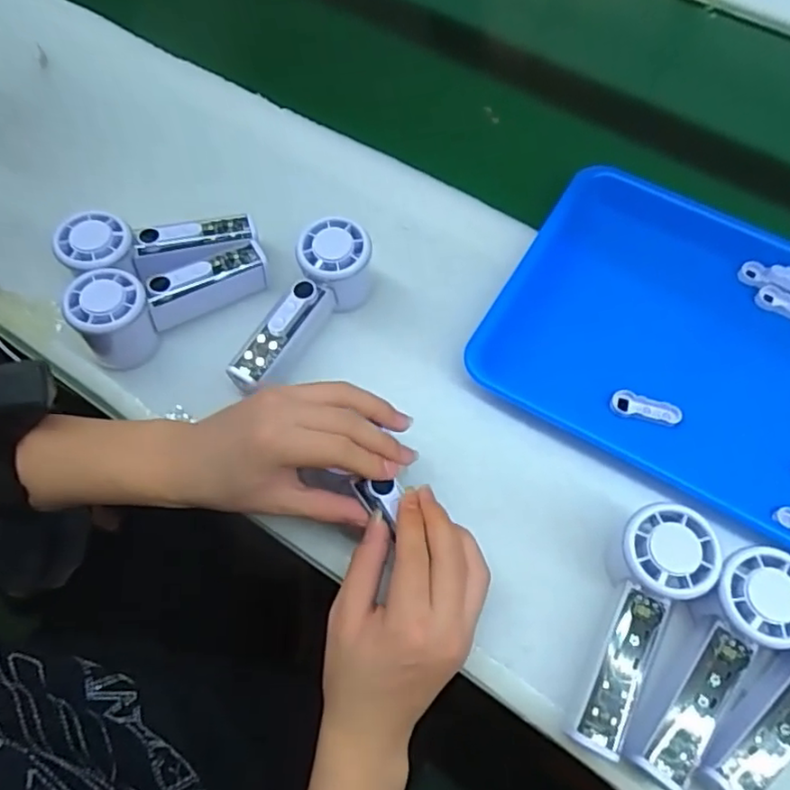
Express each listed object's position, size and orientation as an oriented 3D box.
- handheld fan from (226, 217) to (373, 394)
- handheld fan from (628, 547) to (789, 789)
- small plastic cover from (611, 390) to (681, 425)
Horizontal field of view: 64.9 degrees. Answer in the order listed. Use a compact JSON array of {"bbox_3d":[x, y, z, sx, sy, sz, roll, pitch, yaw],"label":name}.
[{"bbox_3d":[-0.078,-0.069,0.491,0.052,0.060,0.154,35,70,16],"label":"handheld fan"},{"bbox_3d":[0.195,0.163,0.377,0.055,0.032,0.154,35,82,16],"label":"handheld fan"},{"bbox_3d":[0.193,0.010,0.478,0.051,0.009,0.018,12,65,6],"label":"small plastic cover"}]

